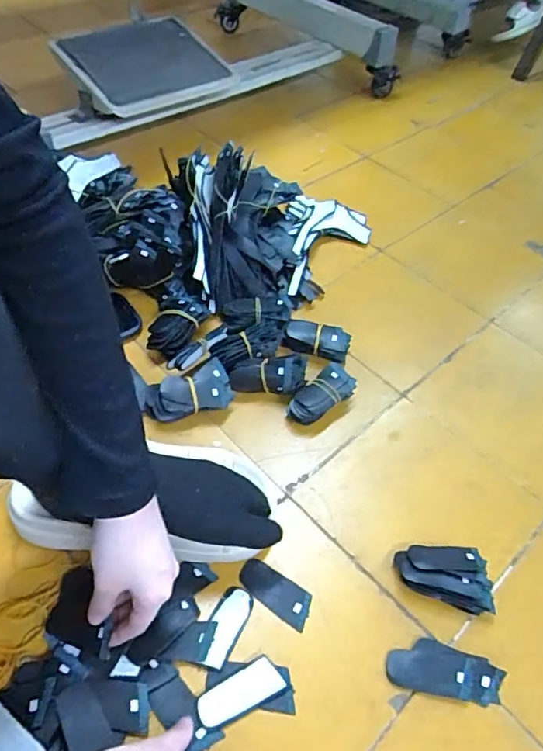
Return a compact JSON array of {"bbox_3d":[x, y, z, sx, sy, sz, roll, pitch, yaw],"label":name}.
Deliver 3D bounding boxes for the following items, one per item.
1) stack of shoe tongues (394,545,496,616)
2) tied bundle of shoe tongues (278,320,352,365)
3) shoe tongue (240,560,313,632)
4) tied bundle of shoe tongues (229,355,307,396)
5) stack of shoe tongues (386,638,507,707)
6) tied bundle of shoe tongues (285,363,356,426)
[{"bbox_3d":[0.166,0.185,0.498,0.088,0.020,0.057,19,54,8],"label":"stack of shoe tongues"},{"bbox_3d":[0.057,-0.044,0.664,0.082,0.026,0.045,16,53,6],"label":"tied bundle of shoe tongues"},{"bbox_3d":[0.003,0.202,0.488,0.074,0.004,0.033,30,56,16],"label":"shoe tongue"},{"bbox_3d":[-0.004,-0.002,0.613,0.085,0.043,0.037,4,53,-2],"label":"tied bundle of shoe tongues"},{"bbox_3d":[0.149,0.254,0.451,0.095,0.005,0.041,12,53,3],"label":"stack of shoe tongues"},{"bbox_3d":[0.059,0.026,0.611,0.043,0.030,0.083,38,59,21],"label":"tied bundle of shoe tongues"}]

